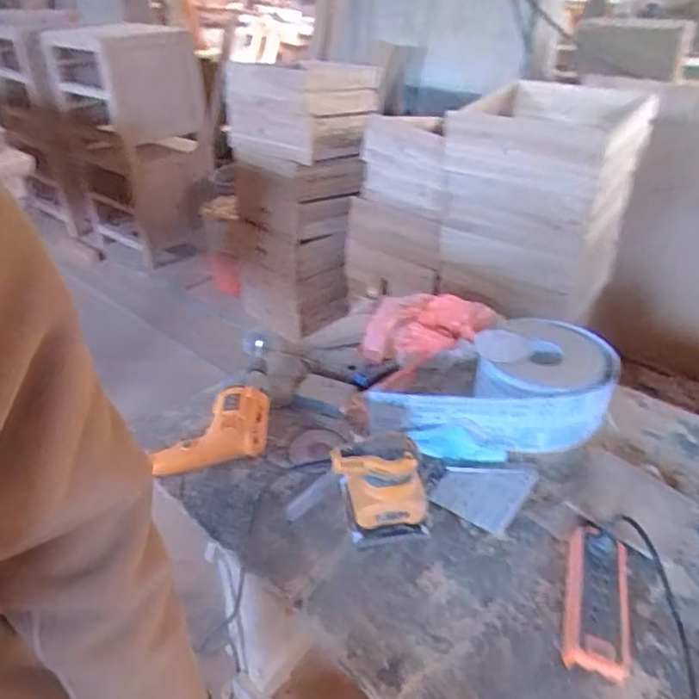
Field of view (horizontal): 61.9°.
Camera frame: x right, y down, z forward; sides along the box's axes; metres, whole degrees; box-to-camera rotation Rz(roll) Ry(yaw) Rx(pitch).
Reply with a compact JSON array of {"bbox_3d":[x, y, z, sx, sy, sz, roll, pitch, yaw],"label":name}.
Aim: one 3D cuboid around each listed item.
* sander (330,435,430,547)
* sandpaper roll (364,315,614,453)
[{"bbox_3d":[0.040,0.187,0.798,0.126,0.131,0.093,-6,34,-11],"label":"sander"},{"bbox_3d":[0.243,0.068,0.987,0.417,0.124,0.222,-9,35,-15],"label":"sandpaper roll"}]

